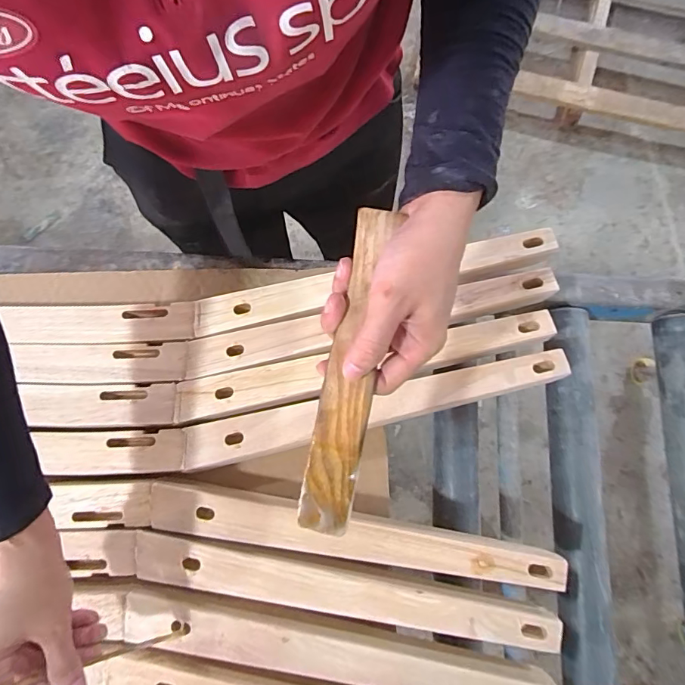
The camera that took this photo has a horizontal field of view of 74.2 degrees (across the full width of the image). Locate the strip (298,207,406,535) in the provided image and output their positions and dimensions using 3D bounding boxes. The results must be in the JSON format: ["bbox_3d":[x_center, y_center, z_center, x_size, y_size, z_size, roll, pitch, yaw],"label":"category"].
[{"bbox_3d":[0.004,0.023,0.301,0.034,0.004,0.217,9,96,2],"label":"strip"}]

